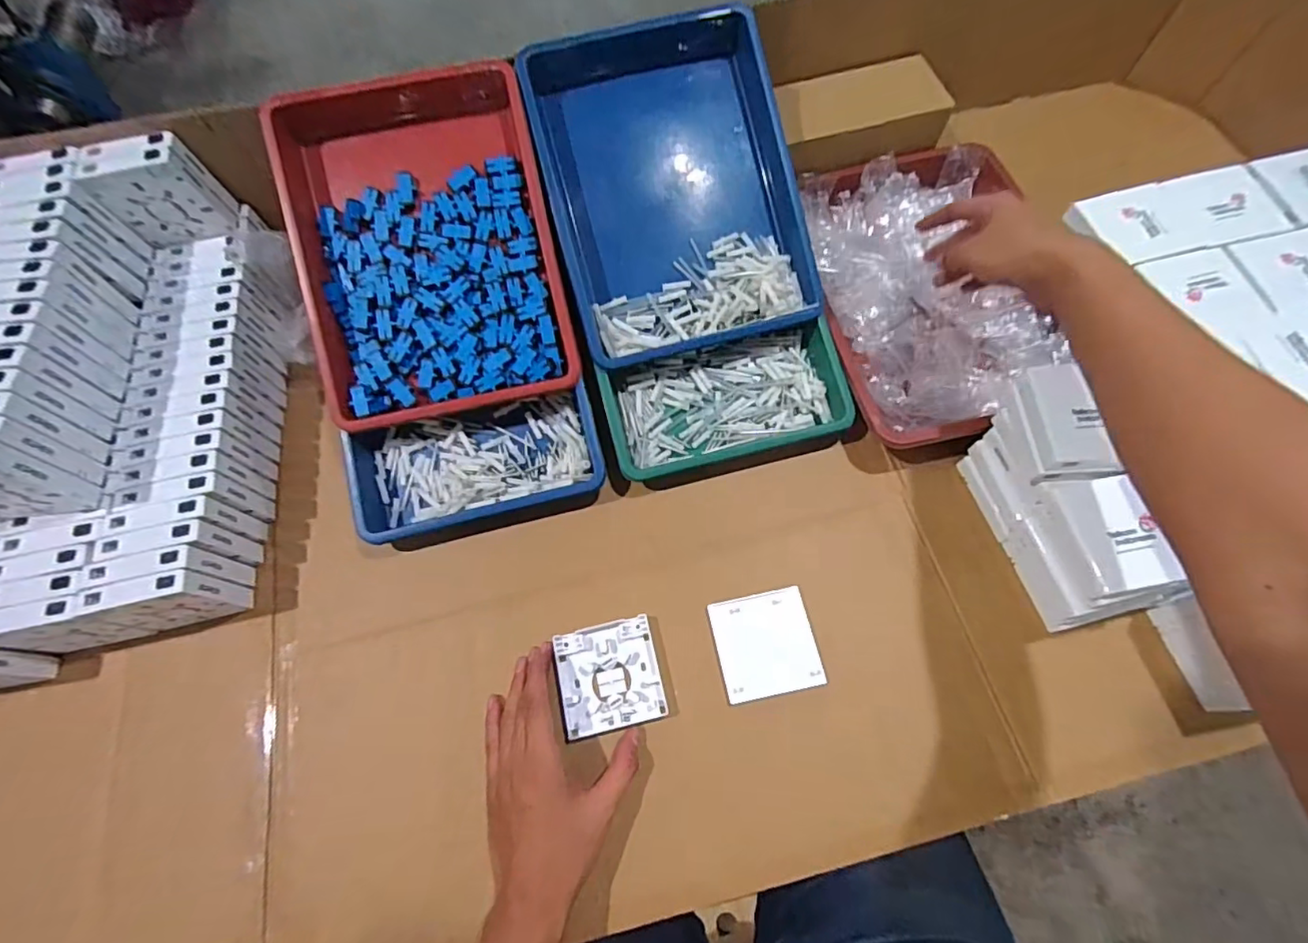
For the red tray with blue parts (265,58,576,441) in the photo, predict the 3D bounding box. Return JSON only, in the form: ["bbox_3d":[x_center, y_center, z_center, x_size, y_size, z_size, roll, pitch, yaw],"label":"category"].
[{"bbox_3d":[-0.221,-0.218,0.547,0.239,0.053,0.322,-12,89,-4],"label":"red tray with blue parts"}]

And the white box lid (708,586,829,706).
[{"bbox_3d":[0.100,0.154,0.500,0.087,0.008,0.087,-11,68,-2],"label":"white box lid"}]

